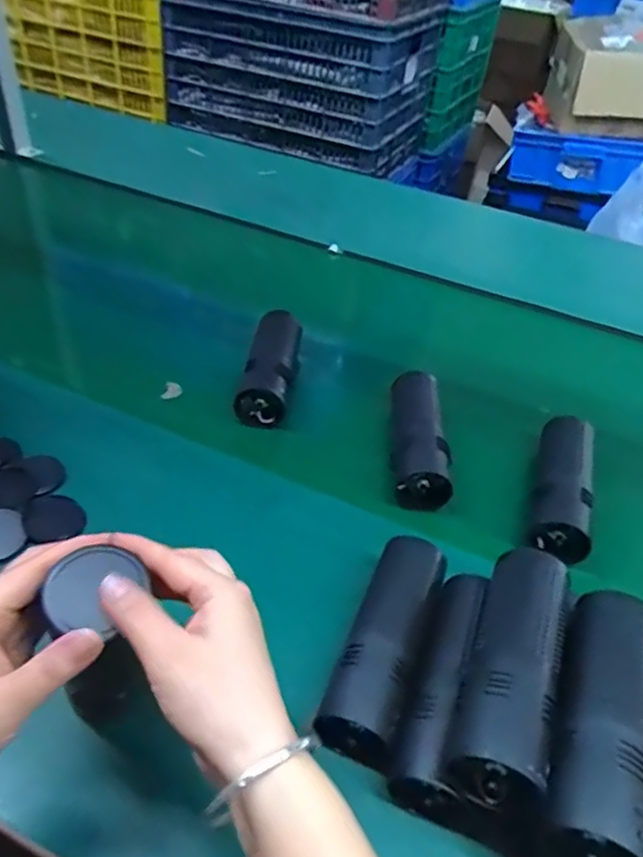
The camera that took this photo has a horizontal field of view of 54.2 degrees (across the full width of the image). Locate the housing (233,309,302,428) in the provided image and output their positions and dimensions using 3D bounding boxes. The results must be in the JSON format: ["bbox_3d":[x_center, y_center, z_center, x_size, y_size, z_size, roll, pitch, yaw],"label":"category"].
[{"bbox_3d":[-0.056,-0.075,0.717,0.059,0.064,0.163,7,41,0],"label":"housing"}]

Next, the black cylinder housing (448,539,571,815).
[{"bbox_3d":[0.123,0.151,0.406,0.051,0.051,0.169,18,42,12],"label":"black cylinder housing"}]

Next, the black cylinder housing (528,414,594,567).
[{"bbox_3d":[0.234,0.049,0.610,0.047,0.046,0.171,15,41,10],"label":"black cylinder housing"}]

